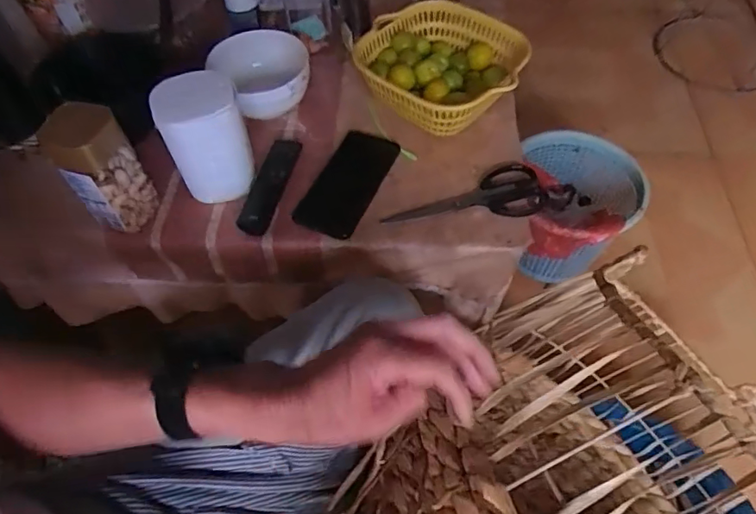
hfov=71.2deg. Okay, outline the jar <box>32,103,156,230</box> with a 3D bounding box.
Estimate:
[{"bbox_3d":[-0.299,-0.094,0.579,0.074,0.138,0.061,-35,62,-19],"label":"jar"}]

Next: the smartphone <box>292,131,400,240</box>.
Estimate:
[{"bbox_3d":[-0.036,-0.092,0.658,0.079,0.016,0.161,19,59,15],"label":"smartphone"}]

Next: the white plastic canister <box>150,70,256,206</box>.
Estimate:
[{"bbox_3d":[-0.195,-0.135,0.614,0.089,0.120,0.096,-17,57,-9],"label":"white plastic canister"}]

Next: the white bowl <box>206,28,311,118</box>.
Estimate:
[{"bbox_3d":[-0.159,-0.252,0.728,0.129,0.056,0.124,-13,57,-6],"label":"white bowl"}]

